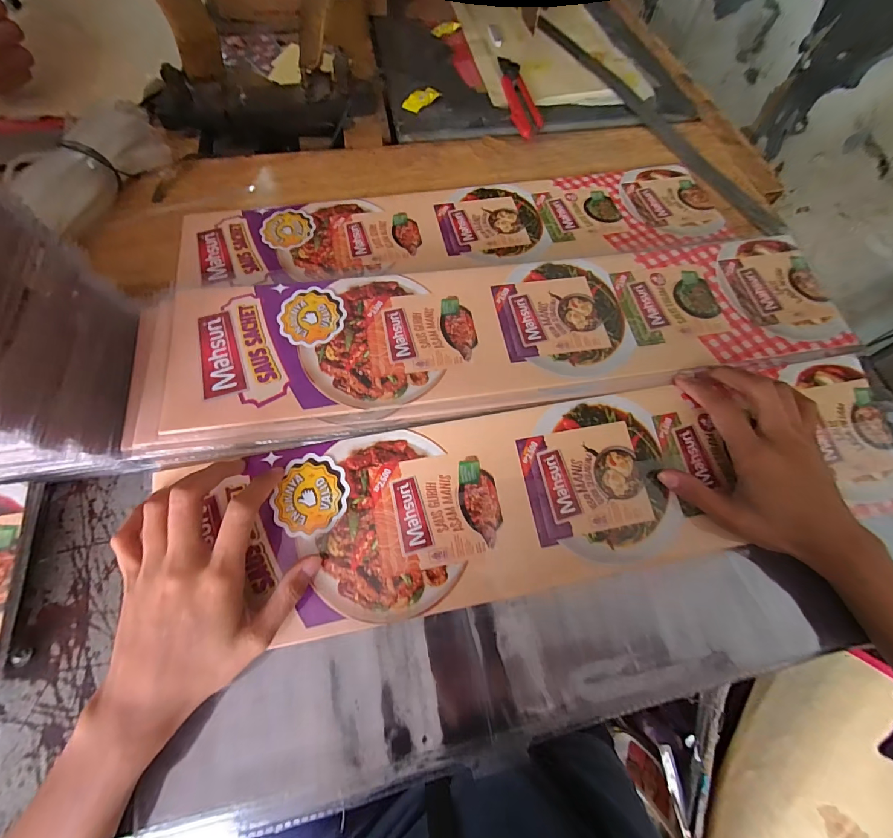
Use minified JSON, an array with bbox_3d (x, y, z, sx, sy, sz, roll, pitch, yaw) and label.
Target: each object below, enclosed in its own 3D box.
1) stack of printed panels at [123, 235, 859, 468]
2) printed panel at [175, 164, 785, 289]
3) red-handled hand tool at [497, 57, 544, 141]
[{"bbox_3d":[0.047,-0.073,0.324,0.556,0.030,0.143,-9,67,-7],"label":"stack of printed panels"},{"bbox_3d":[0.040,-0.207,0.400,0.585,0.007,0.128,-8,65,-6],"label":"printed panel"},{"bbox_3d":[0.095,-0.419,0.492,0.038,0.018,0.160,-6,65,-5],"label":"red-handled hand tool"}]

